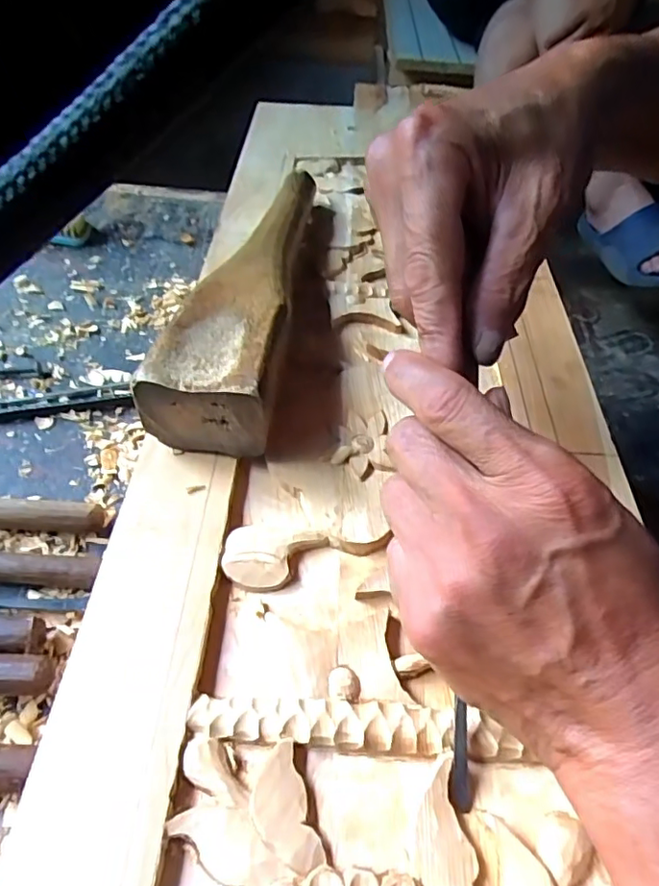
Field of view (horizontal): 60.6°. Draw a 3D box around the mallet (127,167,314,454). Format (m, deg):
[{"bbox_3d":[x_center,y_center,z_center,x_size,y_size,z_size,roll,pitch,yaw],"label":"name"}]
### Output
[{"bbox_3d":[-0.044,-0.107,0.361,0.064,0.050,0.267,8,50,3],"label":"mallet"}]

